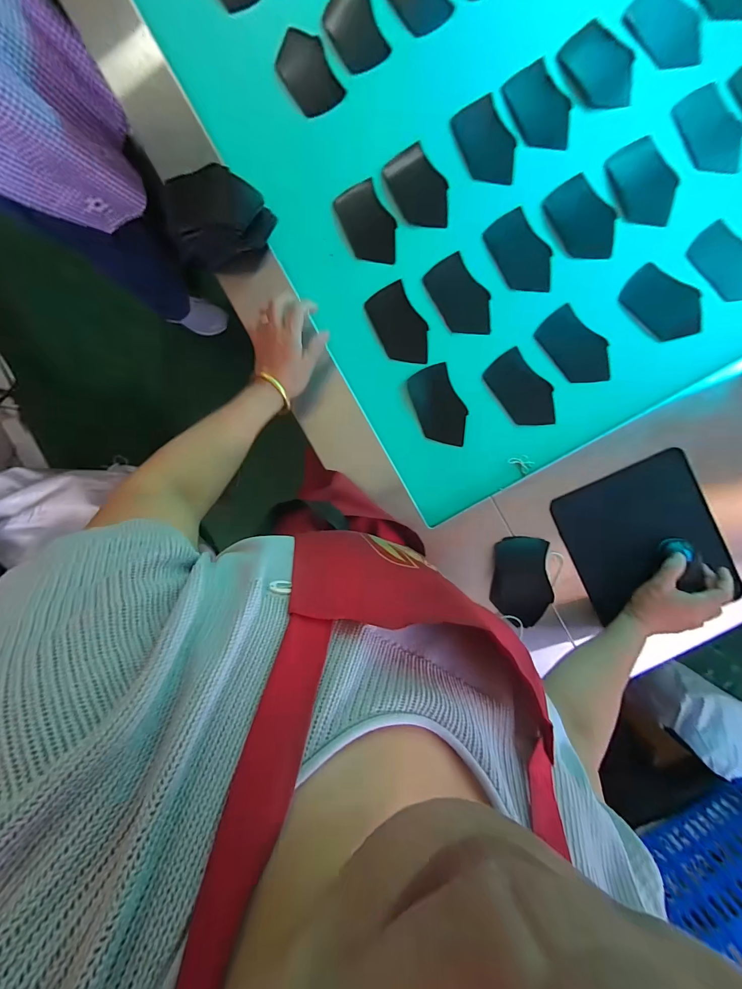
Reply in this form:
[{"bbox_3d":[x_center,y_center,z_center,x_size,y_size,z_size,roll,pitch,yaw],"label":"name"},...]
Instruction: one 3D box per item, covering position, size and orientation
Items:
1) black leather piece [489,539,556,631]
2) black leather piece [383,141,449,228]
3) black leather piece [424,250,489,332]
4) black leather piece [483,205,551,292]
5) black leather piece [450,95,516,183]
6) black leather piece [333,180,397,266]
[{"bbox_3d":[0.226,0.129,0.541,0.080,0.020,0.128,5,92,3],"label":"black leather piece"},{"bbox_3d":[0.073,-0.470,0.560,0.073,0.006,0.124,-32,93,8],"label":"black leather piece"},{"bbox_3d":[0.140,-0.306,0.567,0.072,0.004,0.128,-35,90,7],"label":"black leather piece"},{"bbox_3d":[0.229,-0.368,0.555,0.074,0.004,0.125,-32,90,3],"label":"black leather piece"},{"bbox_3d":[0.177,-0.539,0.556,0.075,0.006,0.129,-22,91,3],"label":"black leather piece"},{"bbox_3d":[-0.005,-0.420,0.563,0.071,0.004,0.125,-23,91,3],"label":"black leather piece"}]

